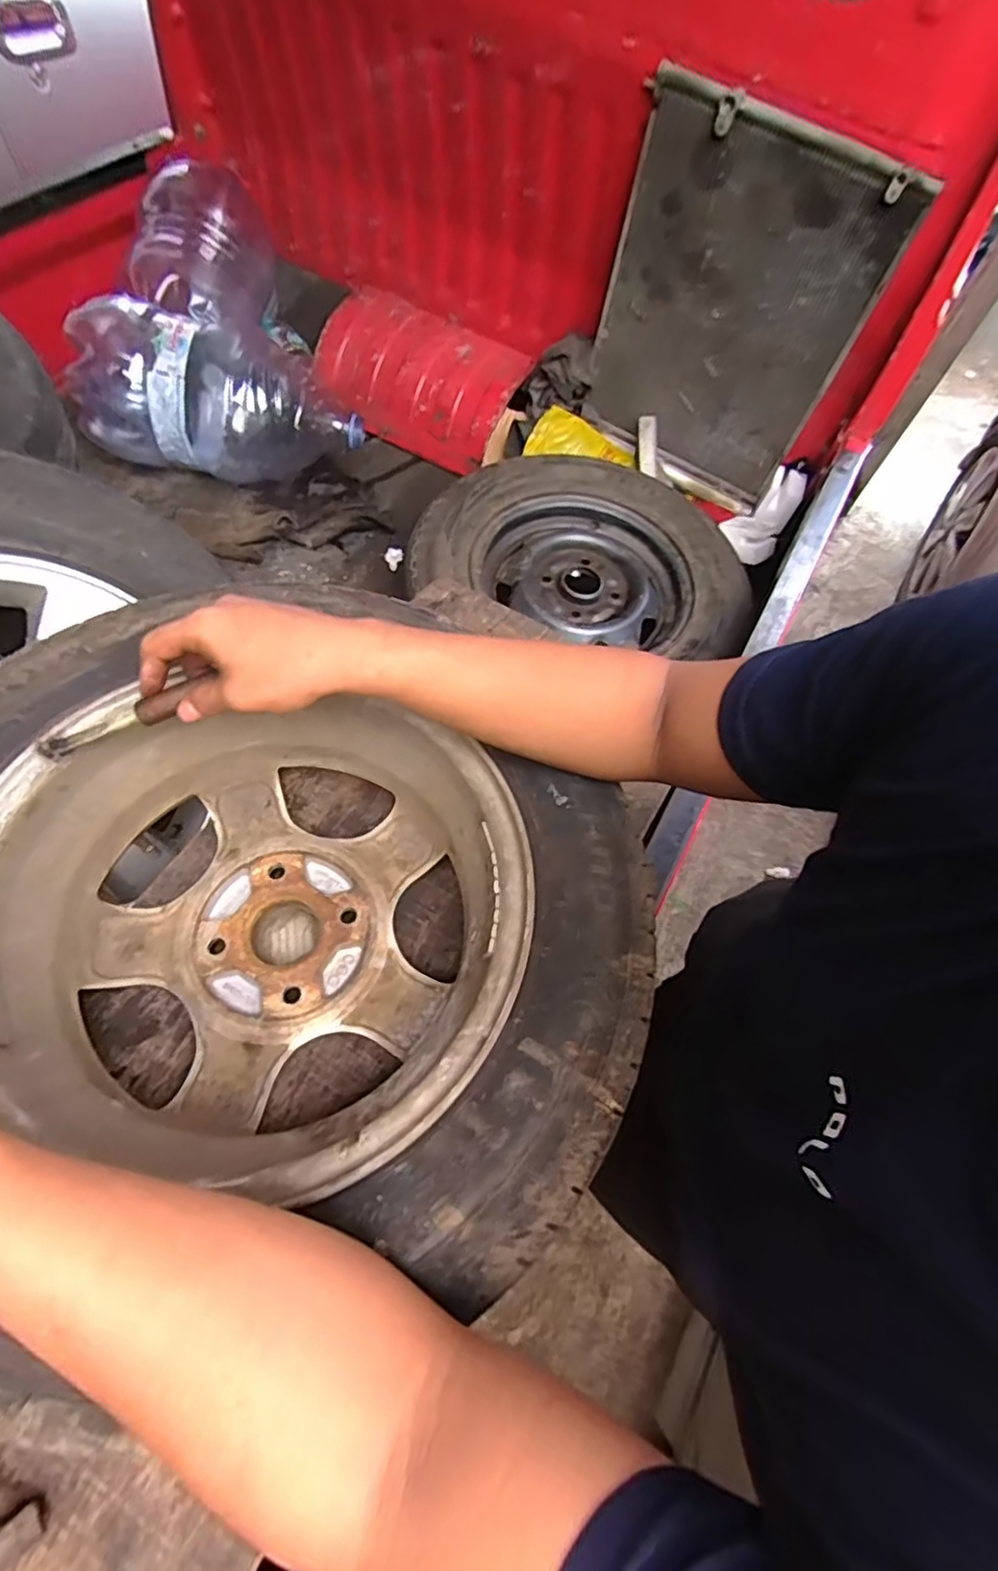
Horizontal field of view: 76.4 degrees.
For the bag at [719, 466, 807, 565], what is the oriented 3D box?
[{"bbox_3d":[0.487,-0.498,1.163,0.101,0.075,0.199,35,93,12],"label":"bag"}]

